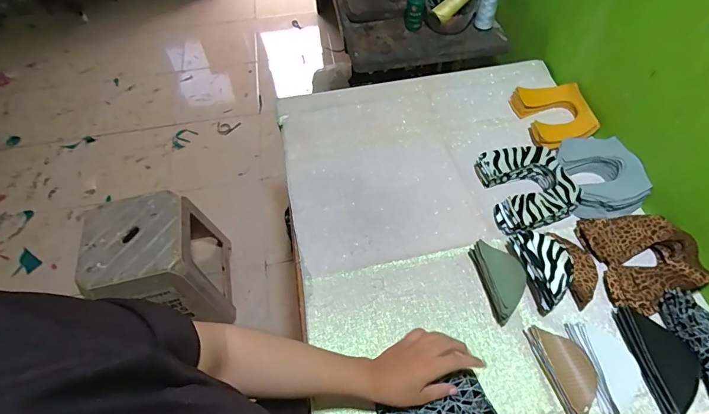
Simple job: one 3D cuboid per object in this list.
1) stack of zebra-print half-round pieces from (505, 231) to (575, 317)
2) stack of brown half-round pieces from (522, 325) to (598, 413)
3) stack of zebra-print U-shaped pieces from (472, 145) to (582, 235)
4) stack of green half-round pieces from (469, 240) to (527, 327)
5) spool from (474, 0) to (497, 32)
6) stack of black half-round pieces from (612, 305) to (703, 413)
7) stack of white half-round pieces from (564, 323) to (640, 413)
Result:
[{"bbox_3d":[0.288,0.091,0.610,0.064,0.056,0.124,-9,57,-4],"label":"stack of zebra-print half-round pieces"},{"bbox_3d":[0.292,0.223,0.551,0.061,0.020,0.124,-14,57,-7],"label":"stack of brown half-round pieces"},{"bbox_3d":[0.305,-0.033,0.701,0.142,0.052,0.157,-10,57,-4],"label":"stack of zebra-print U-shaped pieces"},{"bbox_3d":[0.224,0.110,0.611,0.057,0.048,0.124,-7,57,-3],"label":"stack of green half-round pieces"},{"bbox_3d":[0.324,-0.495,0.971,0.046,0.131,0.052,13,58,11],"label":"spool"},{"bbox_3d":[0.421,0.202,0.544,0.078,0.024,0.143,-14,57,-7],"label":"stack of black half-round pieces"},{"bbox_3d":[0.348,0.215,0.547,0.066,0.016,0.116,-10,57,-5],"label":"stack of white half-round pieces"}]

